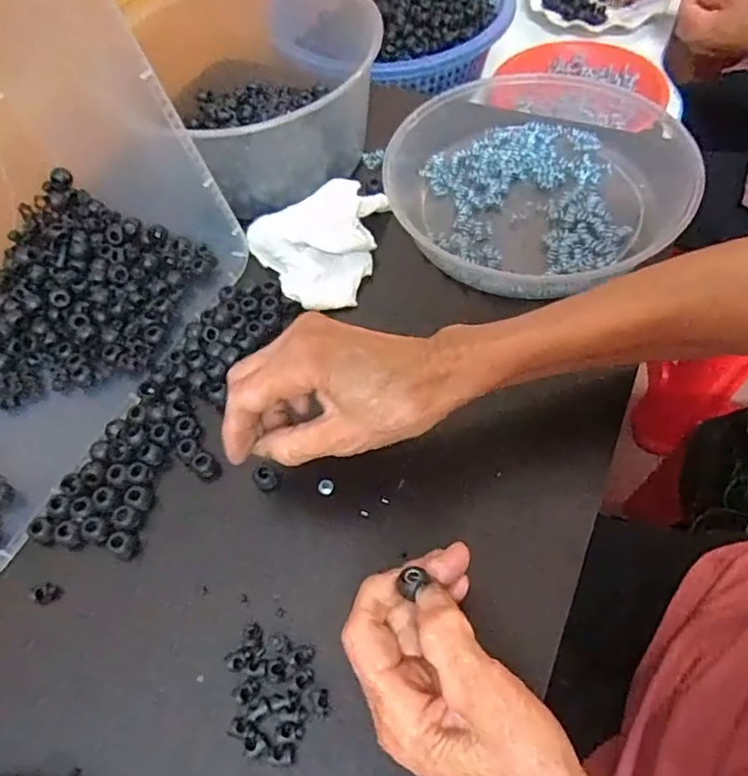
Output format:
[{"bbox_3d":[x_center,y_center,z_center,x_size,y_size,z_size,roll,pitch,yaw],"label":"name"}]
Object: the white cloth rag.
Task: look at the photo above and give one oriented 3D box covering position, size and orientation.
[{"bbox_3d":[-0.034,-0.109,0.430,0.104,0.032,0.099,-19,61,-7],"label":"white cloth rag"}]

